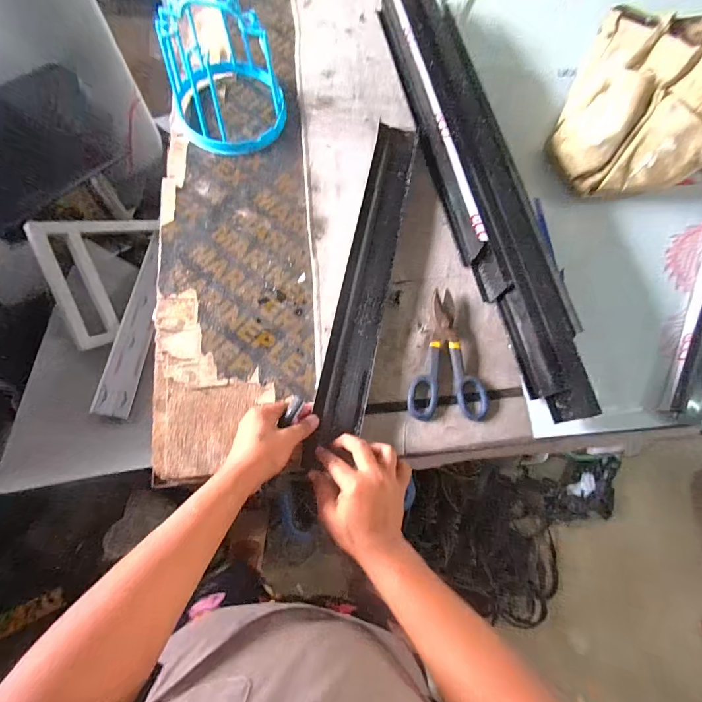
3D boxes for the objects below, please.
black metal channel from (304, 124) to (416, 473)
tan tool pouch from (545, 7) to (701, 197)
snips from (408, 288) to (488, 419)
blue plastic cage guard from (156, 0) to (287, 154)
[{"bbox_3d":[0.027,-0.114,0.586,0.069,0.018,0.555,12,73,1],"label":"black metal channel"},{"bbox_3d":[0.487,-0.393,0.616,0.251,0.186,0.287,25,73,3],"label":"tan tool pouch"},{"bbox_3d":[0.140,0.004,0.568,0.112,0.018,0.189,1,74,-4],"label":"snips"},{"bbox_3d":[-0.214,-0.451,0.625,0.176,0.138,0.193,-24,77,-10],"label":"blue plastic cage guard"}]

